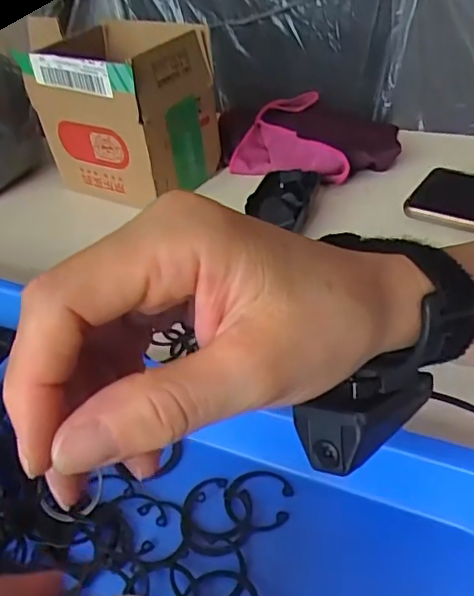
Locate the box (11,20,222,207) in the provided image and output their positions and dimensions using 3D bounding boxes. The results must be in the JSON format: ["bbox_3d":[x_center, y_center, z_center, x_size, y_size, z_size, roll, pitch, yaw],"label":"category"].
[{"bbox_3d":[-0.119,-0.201,0.624,0.182,0.141,0.132,22,46,33],"label":"box"}]

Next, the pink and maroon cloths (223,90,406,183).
[{"bbox_3d":[0.069,-0.172,0.649,0.146,0.047,0.218,-30,43,-27],"label":"pink and maroon cloths"}]

